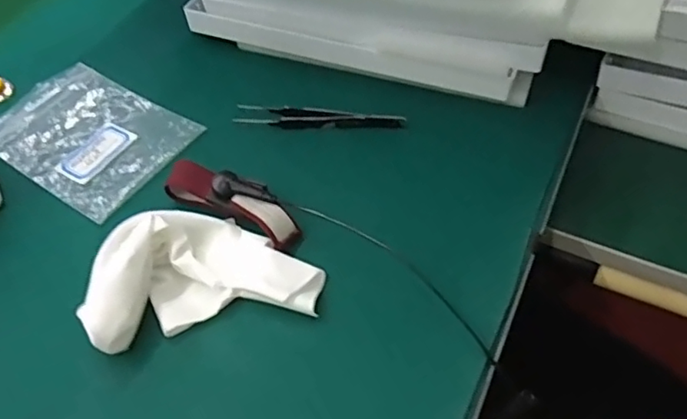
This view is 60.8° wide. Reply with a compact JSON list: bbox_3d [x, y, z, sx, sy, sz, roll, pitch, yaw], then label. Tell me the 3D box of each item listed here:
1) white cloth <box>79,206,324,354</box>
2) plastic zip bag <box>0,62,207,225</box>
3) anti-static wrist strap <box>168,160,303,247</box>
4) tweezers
[{"bbox_3d":[-0.076,0.029,0.317,0.122,0.035,0.074,-12,52,-7],"label":"white cloth"},{"bbox_3d":[-0.177,-0.052,0.405,0.130,0.006,0.093,28,60,21],"label":"plastic zip bag"},{"bbox_3d":[-0.065,-0.004,0.349,0.086,0.019,0.027,21,56,18],"label":"anti-static wrist strap"},{"bbox_3d":[-0.017,-0.061,0.397,0.114,0.008,0.018,7,53,8],"label":"tweezers"}]

